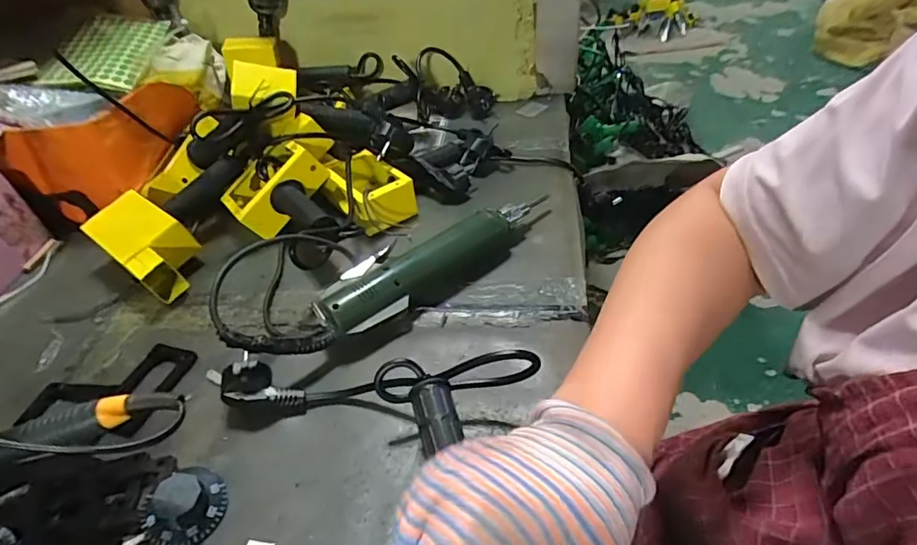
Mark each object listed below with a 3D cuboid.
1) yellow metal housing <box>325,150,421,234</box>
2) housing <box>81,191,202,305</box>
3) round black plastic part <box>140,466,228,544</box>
[{"bbox_3d":[-0.097,-0.088,0.551,0.069,0.043,0.126,-28,46,-23],"label":"yellow metal housing"},{"bbox_3d":[-0.303,-0.025,0.503,0.122,0.058,0.064,25,50,30],"label":"housing"},{"bbox_3d":[-0.175,0.143,0.322,0.047,0.027,0.047,-3,41,3],"label":"round black plastic part"}]

